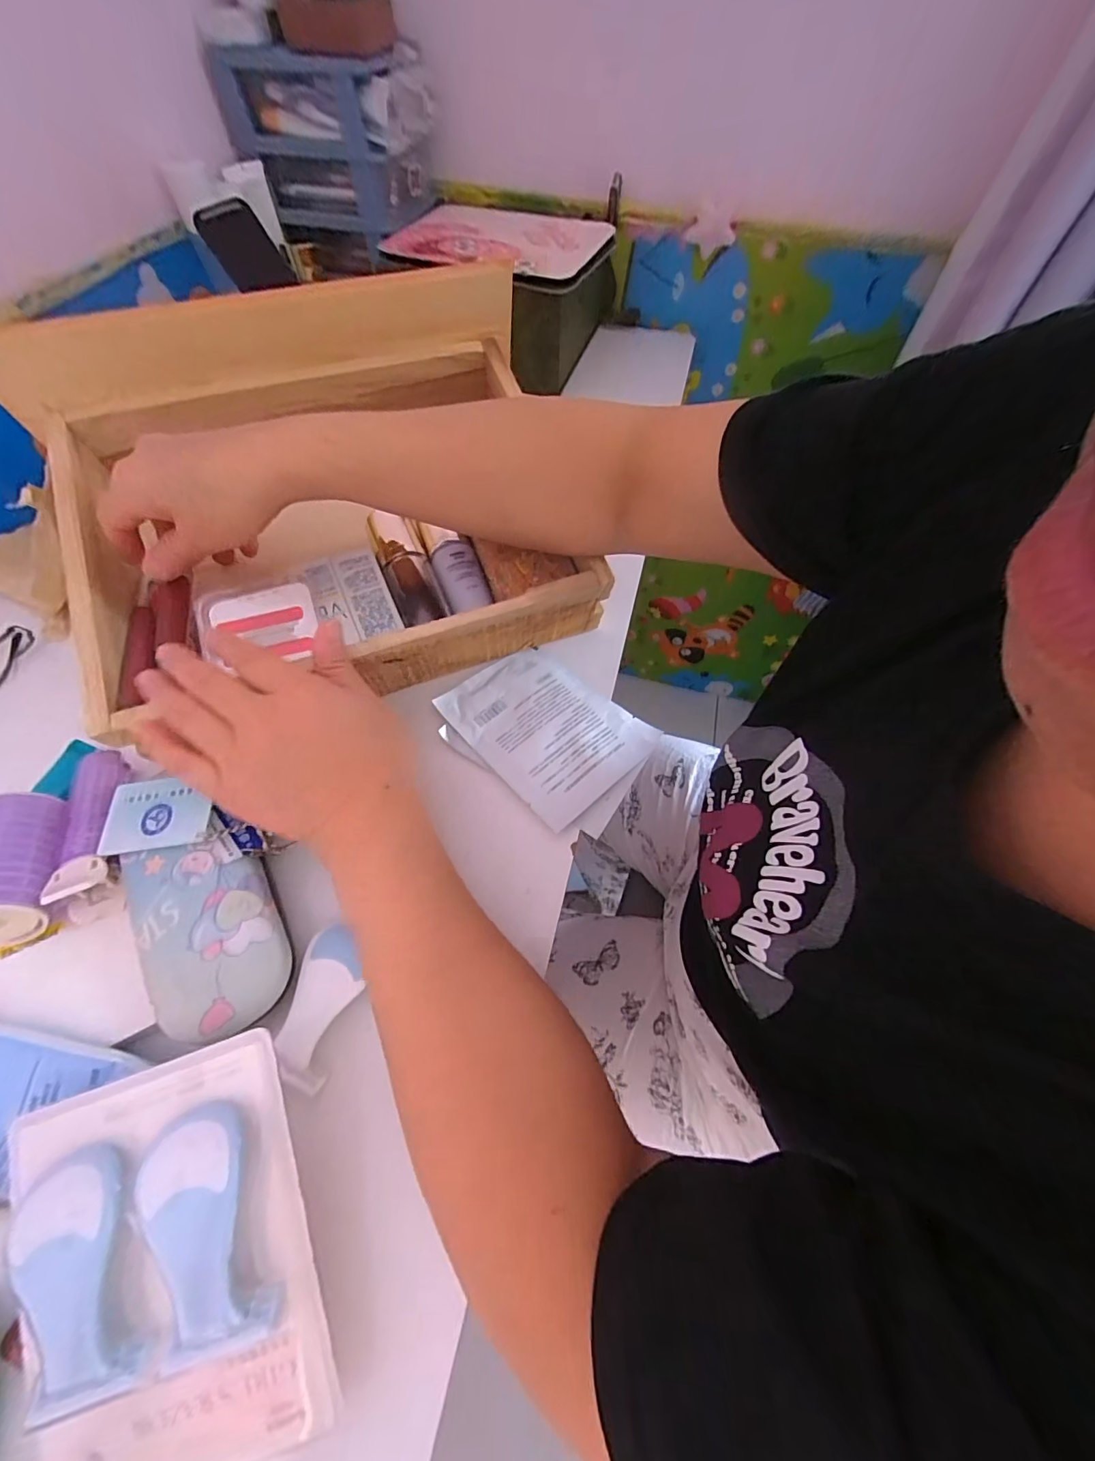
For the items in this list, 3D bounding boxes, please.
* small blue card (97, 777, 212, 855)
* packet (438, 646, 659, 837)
[{"bbox_3d":[-0.213,0.045,0.263,0.058,0.004,0.039,-8,65,3],"label":"small blue card"},{"bbox_3d":[-0.002,-0.005,0.337,0.128,0.018,0.101,39,66,20],"label":"packet"}]

